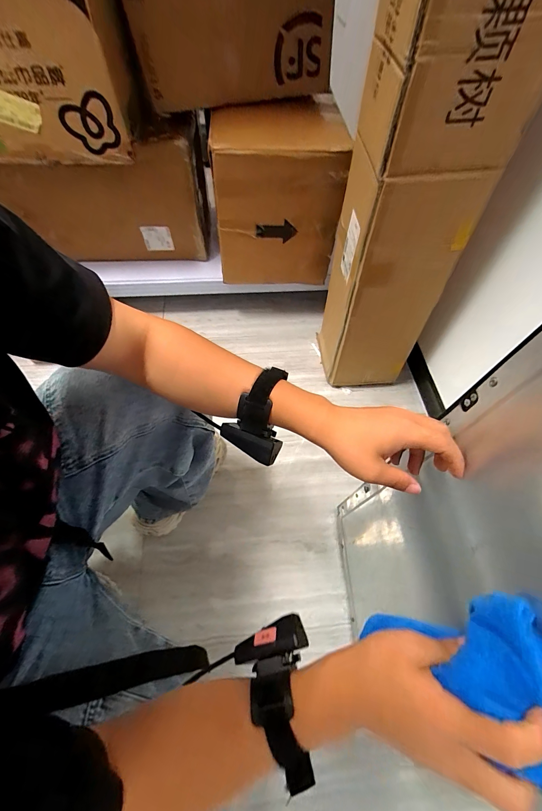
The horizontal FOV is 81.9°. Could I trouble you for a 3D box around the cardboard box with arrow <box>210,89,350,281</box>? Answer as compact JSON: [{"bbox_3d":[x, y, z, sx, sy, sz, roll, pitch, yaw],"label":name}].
[{"bbox_3d":[0.017,-0.533,0.827,0.303,0.344,0.186,1,61,-3],"label":"cardboard box with arrow"}]

